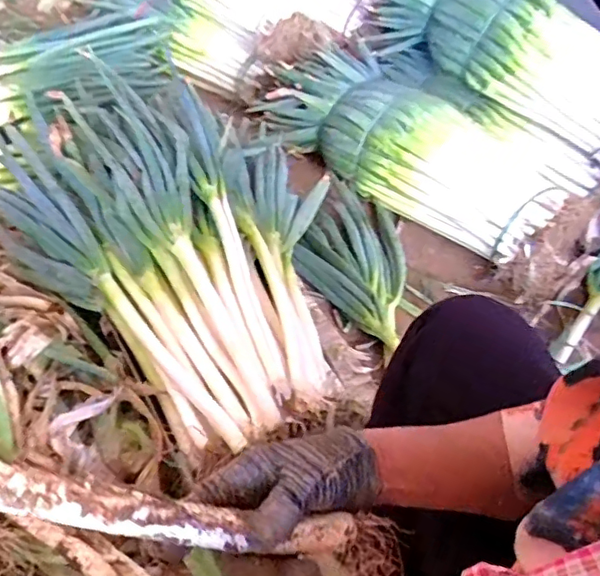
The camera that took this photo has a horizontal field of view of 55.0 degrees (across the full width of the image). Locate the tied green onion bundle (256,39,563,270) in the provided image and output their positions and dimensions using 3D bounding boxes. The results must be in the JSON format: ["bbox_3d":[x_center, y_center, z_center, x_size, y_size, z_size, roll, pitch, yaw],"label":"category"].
[{"bbox_3d":[0.292,-0.354,1.474,0.804,0.246,0.339,32,45,29],"label":"tied green onion bundle"}]

